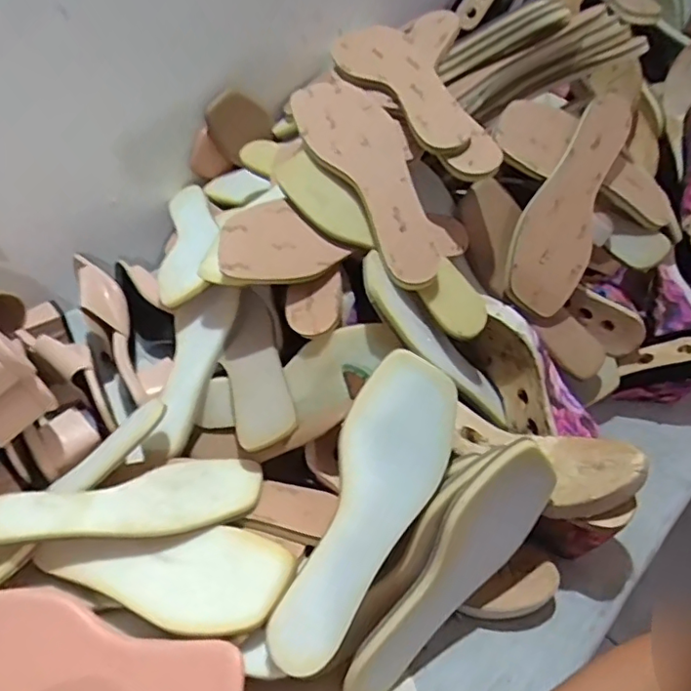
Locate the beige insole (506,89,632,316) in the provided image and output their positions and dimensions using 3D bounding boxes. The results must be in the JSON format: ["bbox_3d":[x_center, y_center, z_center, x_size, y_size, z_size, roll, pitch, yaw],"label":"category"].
[{"bbox_3d":[0.242,-0.160,0.606,0.026,0.101,0.247,13,74,57],"label":"beige insole"}]

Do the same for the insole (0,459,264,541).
[{"bbox_3d":[-0.192,0.138,0.487,0.238,0.011,0.078,-9,30,-15],"label":"insole"}]

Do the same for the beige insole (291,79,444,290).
[{"bbox_3d":[0.028,-0.165,0.553,0.082,0.028,0.232,-21,75,-22],"label":"beige insole"}]

